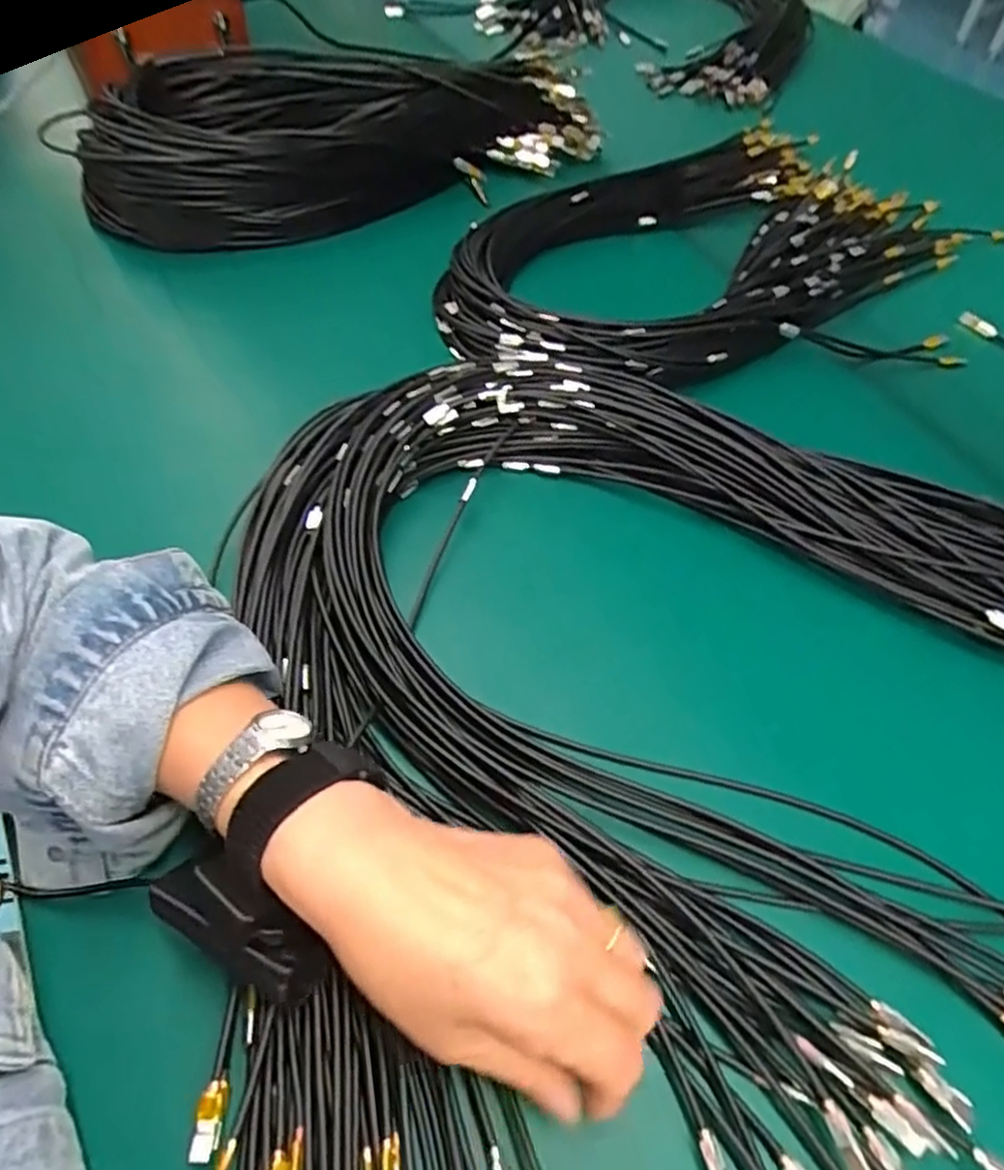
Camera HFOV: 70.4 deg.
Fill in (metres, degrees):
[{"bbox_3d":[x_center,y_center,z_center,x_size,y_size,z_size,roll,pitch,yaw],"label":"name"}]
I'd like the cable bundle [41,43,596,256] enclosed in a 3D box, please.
[{"bbox_3d":[-0.145,-0.431,0.674,0.462,0.094,0.213,-22,59,-16],"label":"cable bundle"}]

